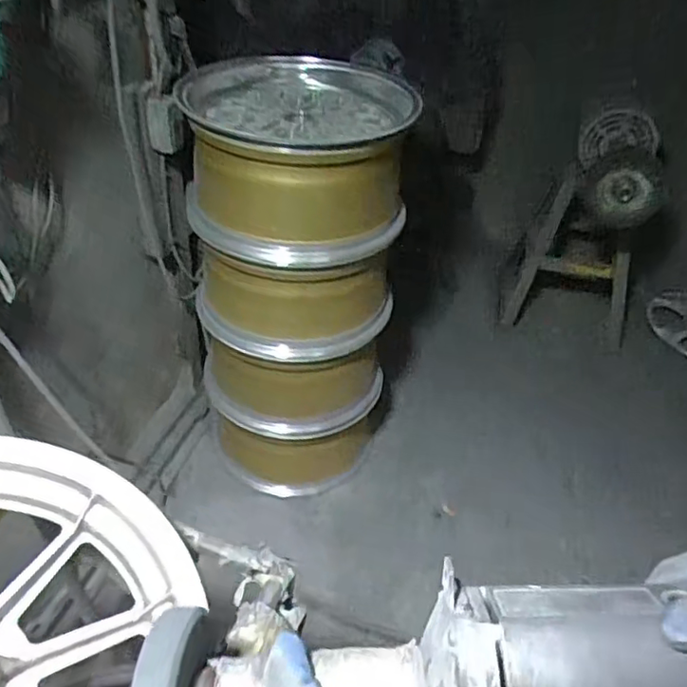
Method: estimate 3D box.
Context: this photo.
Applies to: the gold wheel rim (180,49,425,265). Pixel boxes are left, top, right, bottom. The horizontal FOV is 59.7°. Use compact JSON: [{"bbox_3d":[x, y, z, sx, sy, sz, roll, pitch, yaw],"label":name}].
[{"bbox_3d":[-0.089,-0.386,1.227,0.420,0.247,0.446,7,40,2],"label":"gold wheel rim"}]

